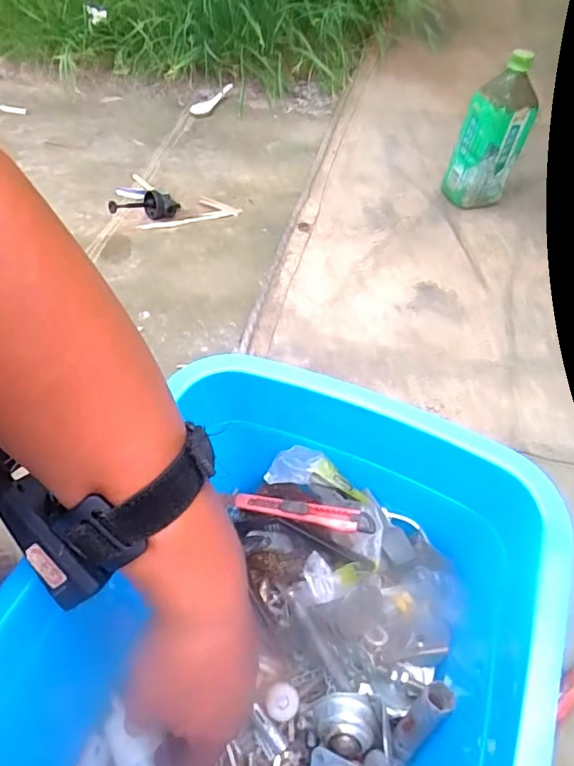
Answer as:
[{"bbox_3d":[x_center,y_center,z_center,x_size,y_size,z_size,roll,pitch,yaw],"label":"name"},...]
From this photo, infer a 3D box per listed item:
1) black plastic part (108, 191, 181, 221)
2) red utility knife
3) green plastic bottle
[{"bbox_3d":[-0.223,-0.276,0.853,0.108,0.033,0.040,-9,51,-23],"label":"black plastic part"},{"bbox_3d":[0.008,0.101,0.432,0.129,0.009,0.017,2,48,30],"label":"red utility knife"},{"bbox_3d":[0.300,-0.361,0.809,0.081,0.201,0.076,-30,58,-21],"label":"green plastic bottle"}]

